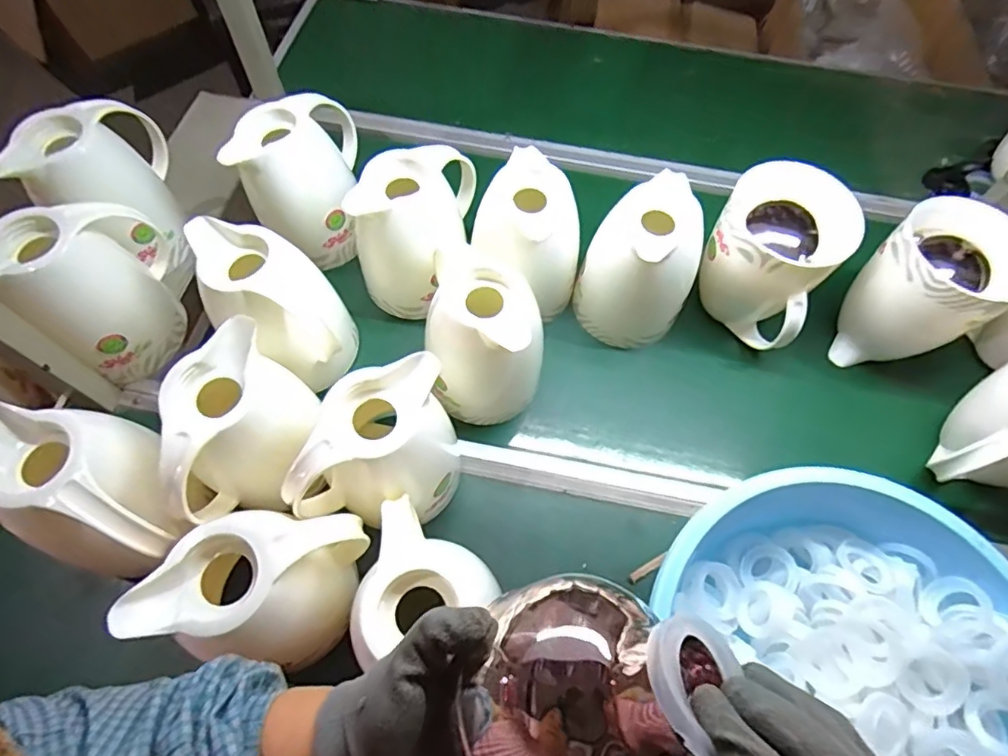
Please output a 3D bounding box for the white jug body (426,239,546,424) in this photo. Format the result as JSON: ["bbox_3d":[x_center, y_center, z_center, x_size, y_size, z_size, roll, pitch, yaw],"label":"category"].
[{"bbox_3d":[-0.020,-0.036,0.653,0.135,0.188,0.125,1,63,-2],"label":"white jug body"}]

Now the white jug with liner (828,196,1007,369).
[{"bbox_3d":[0.522,-0.103,0.703,0.151,0.180,0.152,1,63,-2],"label":"white jug with liner"}]

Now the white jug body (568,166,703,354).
[{"bbox_3d":[0.173,-0.139,0.710,0.142,0.181,0.125,20,64,8],"label":"white jug body"}]

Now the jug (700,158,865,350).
[{"bbox_3d":[0.334,-0.146,0.714,0.155,0.189,0.137,35,67,14],"label":"jug"}]

